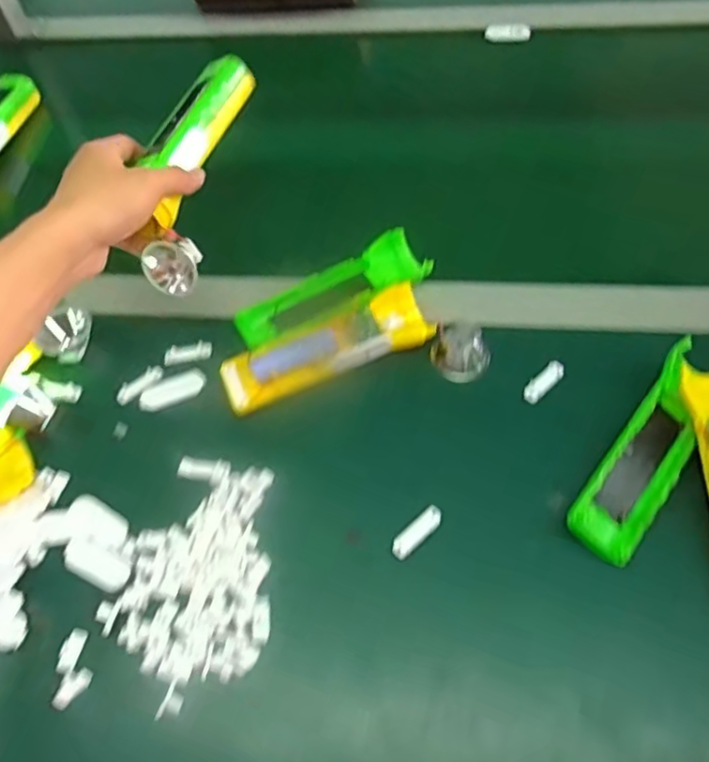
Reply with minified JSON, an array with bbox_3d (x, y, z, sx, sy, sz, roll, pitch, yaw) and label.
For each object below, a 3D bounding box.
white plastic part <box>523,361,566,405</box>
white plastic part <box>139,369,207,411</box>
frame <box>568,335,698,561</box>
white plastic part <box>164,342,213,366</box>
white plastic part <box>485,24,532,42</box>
[{"bbox_3d":[0.141,0.001,0.459,0.039,0.004,0.014,-38,62,-18],"label":"white plastic part"},{"bbox_3d":[-0.141,0.006,0.480,0.051,0.005,0.021,-24,58,-11],"label":"white plastic part"},{"bbox_3d":[0.194,0.045,0.403,0.042,0.031,0.156,32,65,23],"label":"frame"},{"bbox_3d":[-0.134,-0.023,0.498,0.038,0.007,0.013,-15,57,-4],"label":"white plastic part"},{"bbox_3d":[0.181,-0.409,0.730,0.052,0.013,0.017,-3,57,3],"label":"white plastic part"}]

